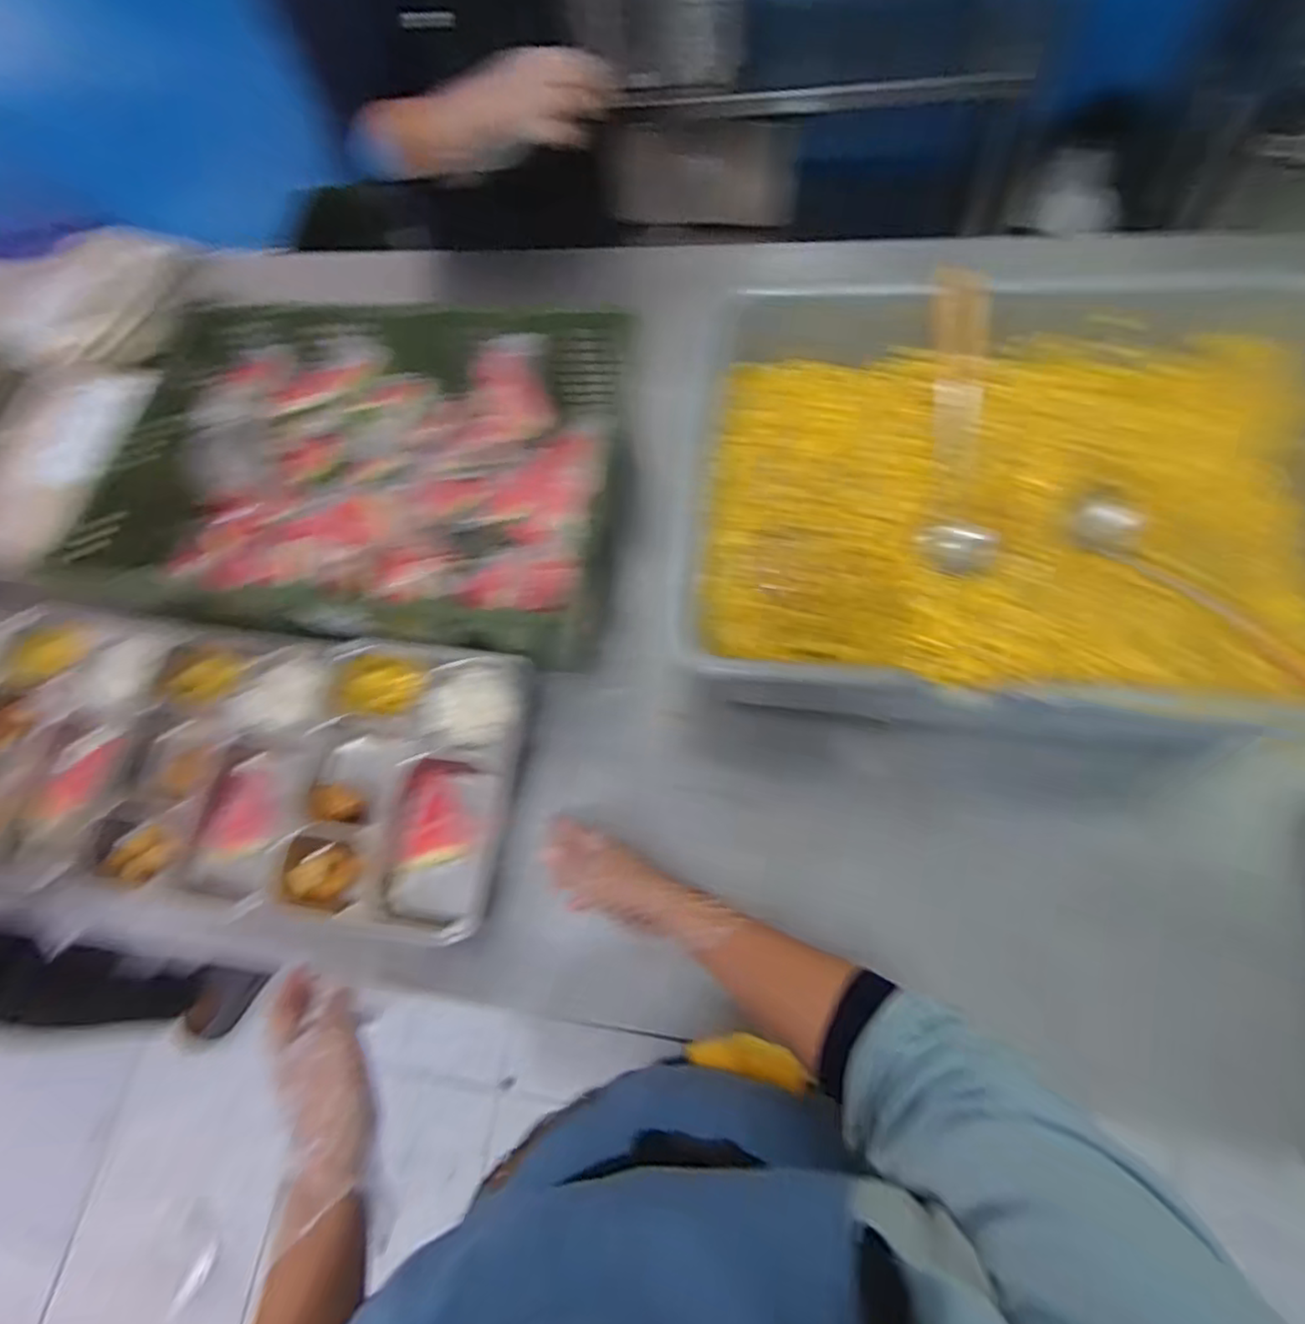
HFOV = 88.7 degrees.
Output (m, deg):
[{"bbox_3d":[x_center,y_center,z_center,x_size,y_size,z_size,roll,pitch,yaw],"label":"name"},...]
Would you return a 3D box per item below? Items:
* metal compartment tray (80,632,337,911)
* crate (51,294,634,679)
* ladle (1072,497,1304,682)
[{"bbox_3d":[-0.463,0.101,0.705,0.213,0.045,0.264,6,69,3],"label":"metal compartment tray"},{"bbox_3d":[-0.324,-0.215,0.751,0.569,0.159,0.383,7,69,3],"label":"crate"},{"bbox_3d":[0.484,-0.064,0.595,0.062,0.041,0.266,-21,48,-7],"label":"ladle"}]

